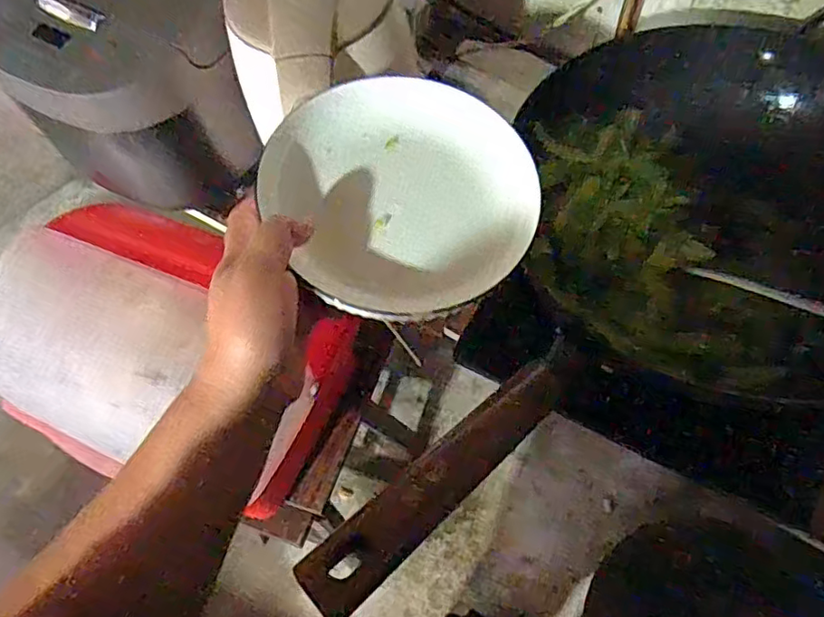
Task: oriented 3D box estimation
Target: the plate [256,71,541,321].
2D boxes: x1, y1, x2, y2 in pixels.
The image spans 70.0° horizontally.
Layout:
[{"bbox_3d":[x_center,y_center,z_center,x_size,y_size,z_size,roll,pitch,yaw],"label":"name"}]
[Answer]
[{"bbox_3d":[-0.006,-0.076,0.376,0.162,0.040,0.169,-2,60,3],"label":"plate"}]

